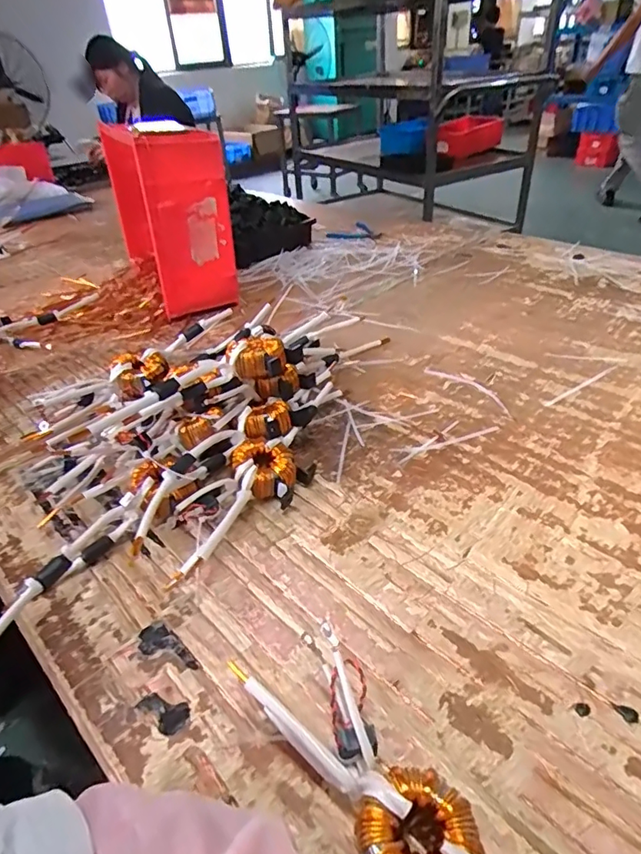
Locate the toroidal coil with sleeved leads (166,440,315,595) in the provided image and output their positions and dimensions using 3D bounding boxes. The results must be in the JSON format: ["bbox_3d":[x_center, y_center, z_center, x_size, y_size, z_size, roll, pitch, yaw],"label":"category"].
[{"bbox_3d":[-0.089,0.081,0.522,0.076,0.045,0.193,22,46,30],"label":"toroidal coil with sleeved leads"}]

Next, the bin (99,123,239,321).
[{"bbox_3d":[-0.301,-0.424,1.006,0.155,0.287,0.361,-22,41,-20],"label":"bin"}]

